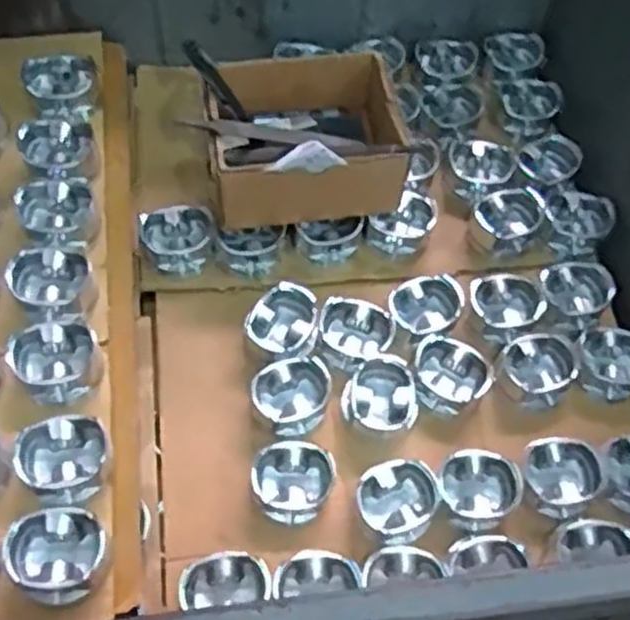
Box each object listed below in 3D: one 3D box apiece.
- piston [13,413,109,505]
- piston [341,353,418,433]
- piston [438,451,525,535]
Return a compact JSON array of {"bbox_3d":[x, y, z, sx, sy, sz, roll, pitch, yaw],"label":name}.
[{"bbox_3d":[-0.212,0.130,0.681,0.071,0.050,0.074,1,61,-3],"label":"piston"},{"bbox_3d":[0.067,0.086,0.793,0.073,0.061,0.070,1,61,-3],"label":"piston"},{"bbox_3d":[0.154,0.168,0.750,0.072,0.044,0.070,1,61,-3],"label":"piston"}]

